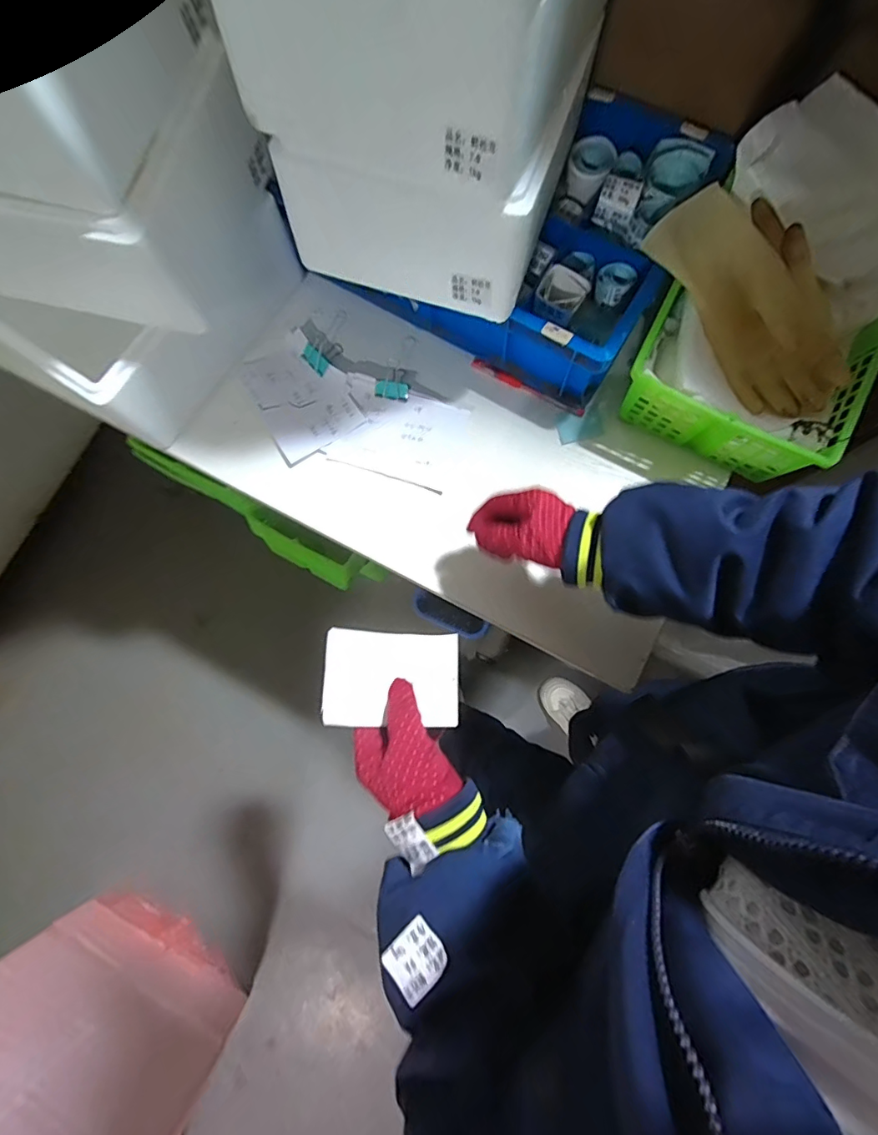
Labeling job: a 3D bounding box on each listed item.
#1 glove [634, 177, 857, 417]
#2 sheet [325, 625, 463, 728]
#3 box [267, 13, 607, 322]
[{"bbox_3d":[0.338,-0.281,0.517,0.126,0.063,0.247,-36,95,-6],"label":"glove"},{"bbox_3d":[-0.037,0.087,0.396,0.105,0.009,0.073,3,69,-7],"label":"sheet"},{"bbox_3d":[-0.002,-0.388,0.467,0.237,0.120,0.213,16,79,3],"label":"box"}]

